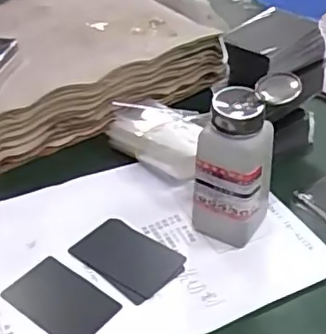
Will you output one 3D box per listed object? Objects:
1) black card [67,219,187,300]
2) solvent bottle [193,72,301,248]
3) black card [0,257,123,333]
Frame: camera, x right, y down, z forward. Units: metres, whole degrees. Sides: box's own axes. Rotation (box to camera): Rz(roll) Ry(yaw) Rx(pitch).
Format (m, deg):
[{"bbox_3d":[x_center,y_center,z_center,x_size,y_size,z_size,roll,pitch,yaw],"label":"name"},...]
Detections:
[{"bbox_3d":[-0.030,0.075,0.487,0.087,0.004,0.055,23,45,32],"label":"black card"},{"bbox_3d":[0.065,-0.005,0.473,0.057,0.136,0.065,20,43,25],"label":"solvent bottle"},{"bbox_3d":[-0.080,0.105,0.450,0.086,0.004,0.055,26,42,32],"label":"black card"}]

